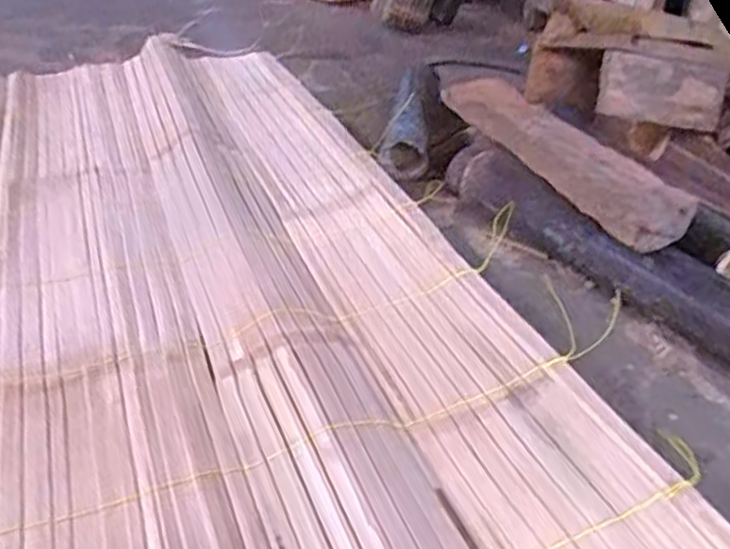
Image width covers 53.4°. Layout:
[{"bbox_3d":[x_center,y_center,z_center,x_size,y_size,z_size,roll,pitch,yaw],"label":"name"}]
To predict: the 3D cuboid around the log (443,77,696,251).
[{"bbox_3d":[0.250,-0.186,1.016,0.113,0.055,0.507,-15,40,-23],"label":"log"}]

